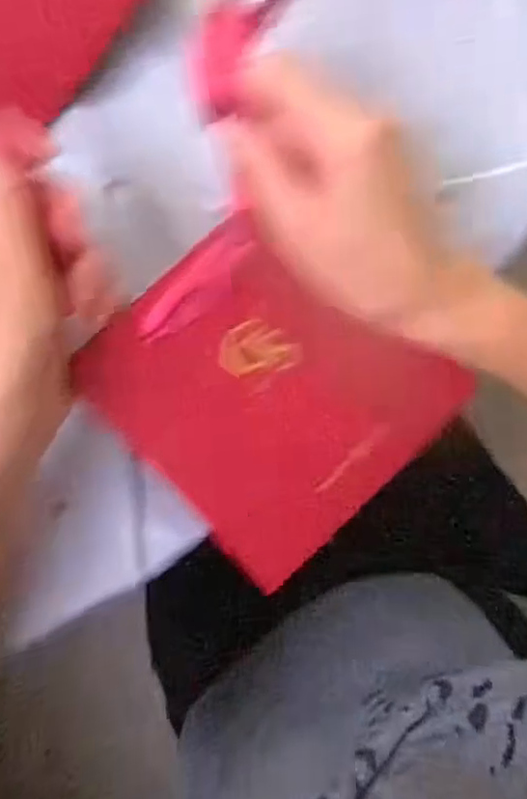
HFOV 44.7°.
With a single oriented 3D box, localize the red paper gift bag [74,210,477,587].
[{"bbox_3d":[0.008,-0.004,0.287,0.130,0.008,0.139,-43,104,-5],"label":"red paper gift bag"}]

